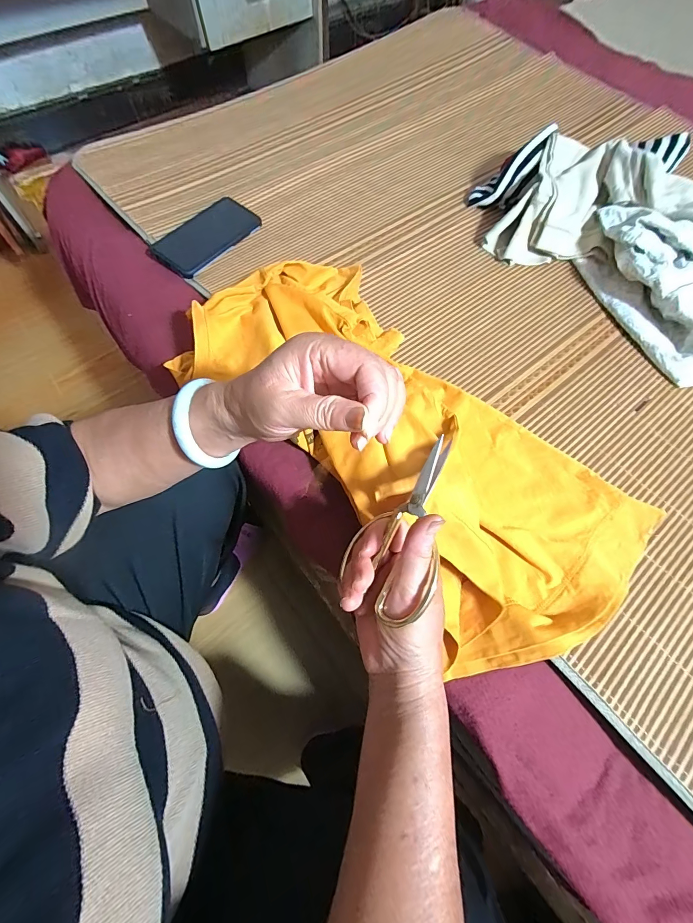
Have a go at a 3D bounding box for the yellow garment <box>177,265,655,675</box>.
[{"bbox_3d":[0.051,-0.045,0.385,0.250,0.074,0.519,-39,73,-16],"label":"yellow garment"}]

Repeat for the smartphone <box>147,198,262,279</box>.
[{"bbox_3d":[-0.207,-0.339,0.547,0.079,0.017,0.159,38,71,14],"label":"smartphone"}]

